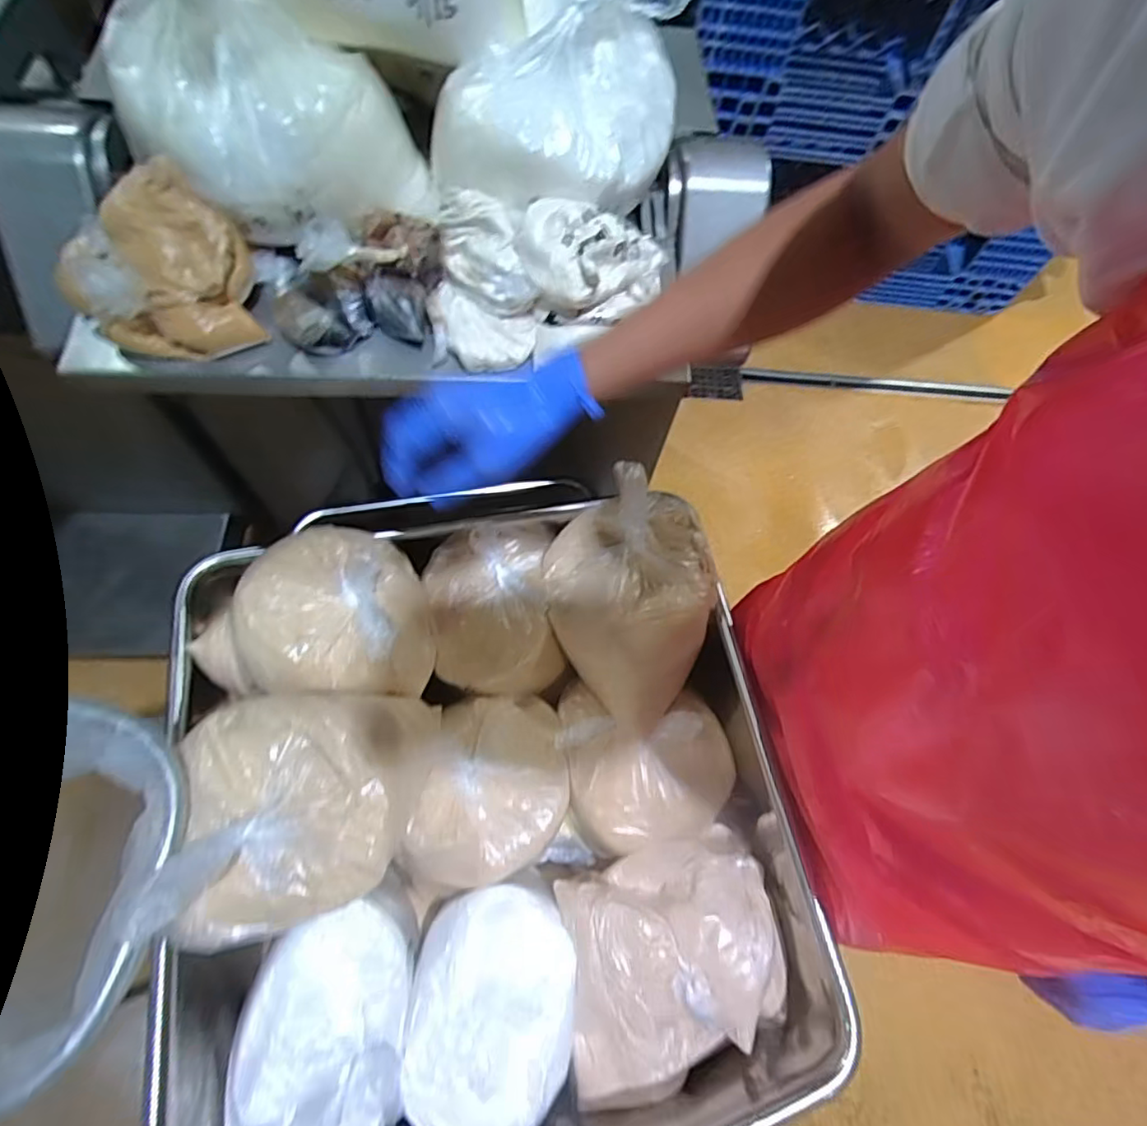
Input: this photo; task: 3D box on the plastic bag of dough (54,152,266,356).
[{"bbox_3d":[-0.376,-0.267,0.547,0.154,0.100,0.146,-37,76,-16],"label":"plastic bag of dough"}]

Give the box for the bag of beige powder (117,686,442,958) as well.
[{"bbox_3d":[-0.256,0.227,0.592,0.214,0.216,0.210,-12,70,-9],"label":"bag of beige powder"}]

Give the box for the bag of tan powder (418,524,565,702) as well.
[{"bbox_3d":[-0.105,0.059,0.809,0.161,0.096,0.216,-7,70,-7],"label":"bag of tan powder"}]

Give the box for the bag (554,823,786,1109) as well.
[{"bbox_3d":[0.115,0.456,0.697,0.250,0.085,0.234,-11,70,-8],"label":"bag"}]

